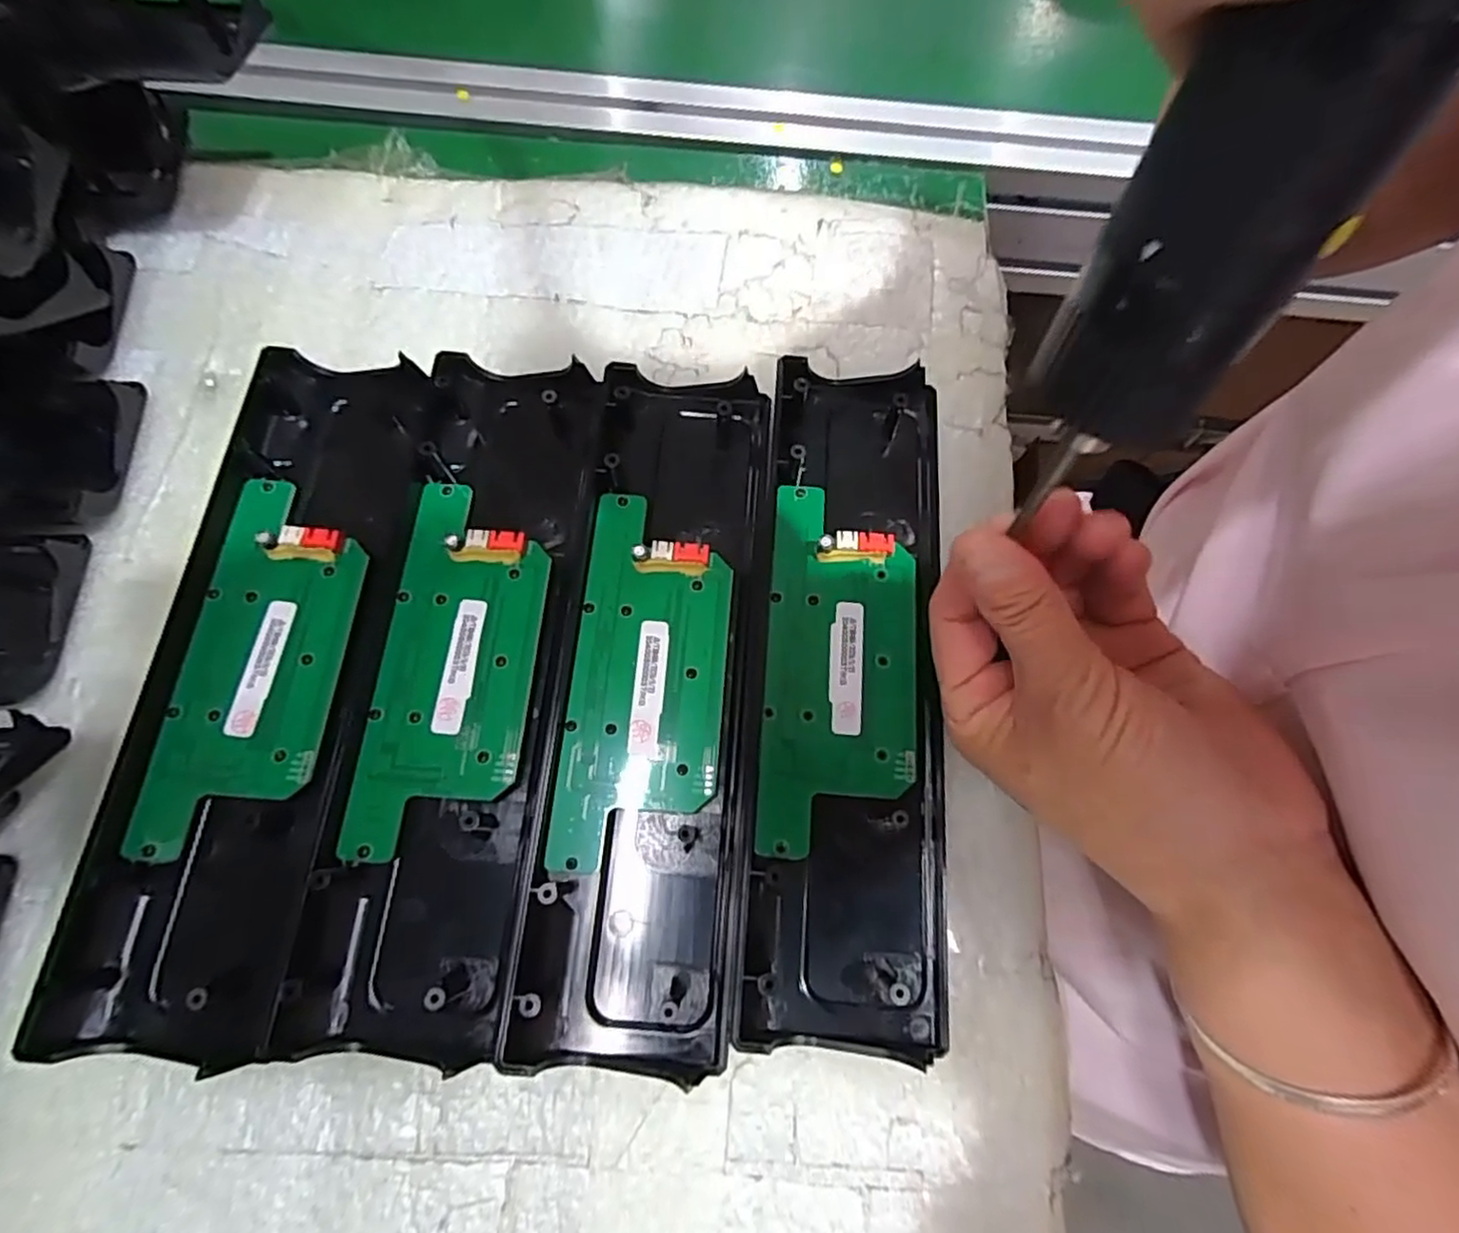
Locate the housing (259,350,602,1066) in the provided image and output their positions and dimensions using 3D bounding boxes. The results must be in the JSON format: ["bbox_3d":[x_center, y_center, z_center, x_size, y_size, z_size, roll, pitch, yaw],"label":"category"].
[{"bbox_3d":[-0.098,0.016,0.242,0.067,0.017,0.246,4,71,0],"label":"housing"}]

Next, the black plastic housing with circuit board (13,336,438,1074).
[{"bbox_3d":[-0.167,0.014,0.239,0.067,0.020,0.245,4,71,0],"label":"black plastic housing with circuit board"}]

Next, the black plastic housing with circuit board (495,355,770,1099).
[{"bbox_3d":[-0.027,0.019,0.244,0.068,0.017,0.249,4,71,0],"label":"black plastic housing with circuit board"}]

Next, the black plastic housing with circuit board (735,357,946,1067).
[{"bbox_3d":[0.045,0.015,0.243,0.065,0.023,0.244,5,71,0],"label":"black plastic housing with circuit board"}]

